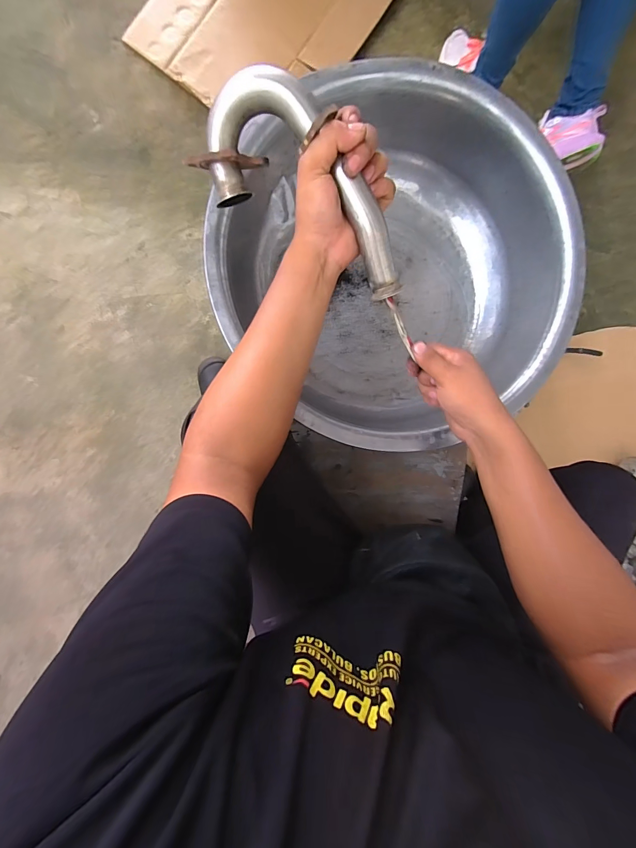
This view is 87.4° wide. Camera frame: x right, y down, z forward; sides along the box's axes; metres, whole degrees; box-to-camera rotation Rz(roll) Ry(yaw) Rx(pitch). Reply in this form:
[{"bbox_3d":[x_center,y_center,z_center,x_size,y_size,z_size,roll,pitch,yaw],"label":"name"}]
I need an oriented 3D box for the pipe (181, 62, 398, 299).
[{"bbox_3d":[-0.003,-0.219,0.321,0.234,0.070,0.099,39,89,-9],"label":"pipe"}]

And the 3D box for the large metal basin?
[{"bbox_3d":[0.113,-0.222,0.513,0.476,0.160,0.471,0,92,-6],"label":"large metal basin"}]

